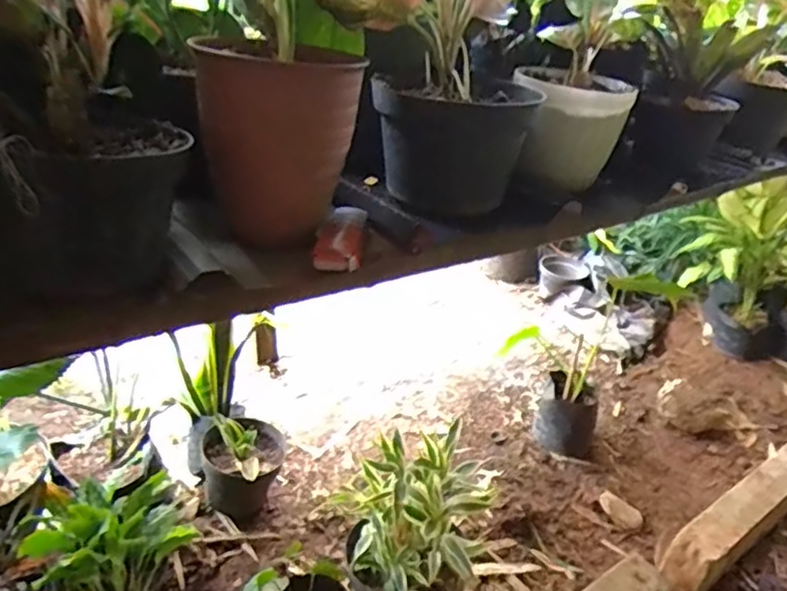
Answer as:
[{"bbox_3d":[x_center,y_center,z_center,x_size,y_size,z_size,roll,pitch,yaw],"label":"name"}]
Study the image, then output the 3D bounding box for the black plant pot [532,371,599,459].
[{"bbox_3d":[0.436,0.294,1.561,0.140,0.162,0.146,1,26,0],"label":"black plant pot"}]

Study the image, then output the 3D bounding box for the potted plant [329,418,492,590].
[{"bbox_3d":[0.035,0.411,1.043,0.199,0.347,0.180,-2,26,-6],"label":"potted plant"}]

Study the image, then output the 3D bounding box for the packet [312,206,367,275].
[{"bbox_3d":[-0.059,-0.061,0.686,0.046,0.030,0.139,2,26,2],"label":"packet"}]

